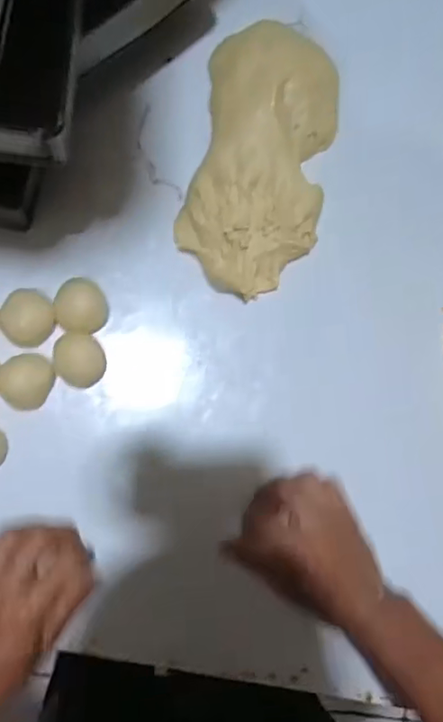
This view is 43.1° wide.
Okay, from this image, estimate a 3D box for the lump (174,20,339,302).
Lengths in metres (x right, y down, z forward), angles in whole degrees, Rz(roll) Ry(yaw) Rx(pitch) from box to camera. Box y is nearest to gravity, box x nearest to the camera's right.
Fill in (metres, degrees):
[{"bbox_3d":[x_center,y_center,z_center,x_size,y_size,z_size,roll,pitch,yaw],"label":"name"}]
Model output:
[{"bbox_3d":[0.038,-0.183,0.519,0.123,0.038,0.238,13,83,-6],"label":"lump"}]

